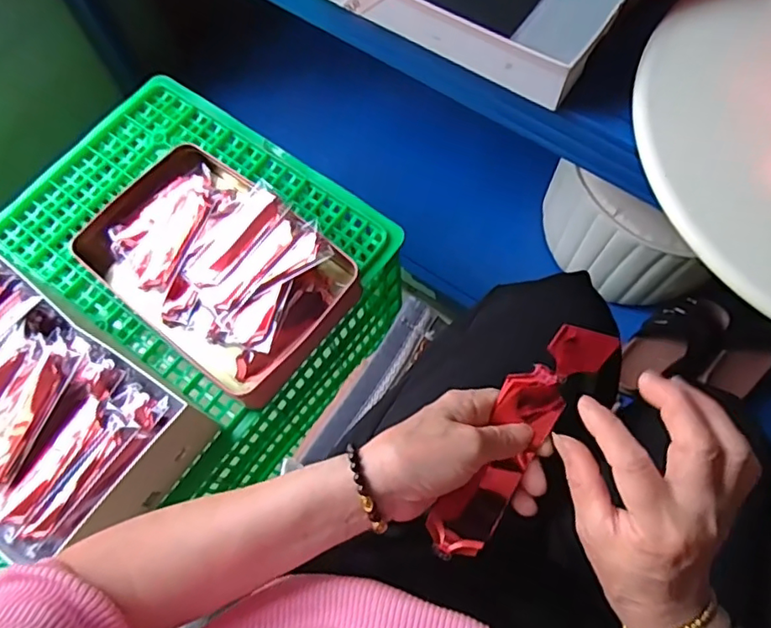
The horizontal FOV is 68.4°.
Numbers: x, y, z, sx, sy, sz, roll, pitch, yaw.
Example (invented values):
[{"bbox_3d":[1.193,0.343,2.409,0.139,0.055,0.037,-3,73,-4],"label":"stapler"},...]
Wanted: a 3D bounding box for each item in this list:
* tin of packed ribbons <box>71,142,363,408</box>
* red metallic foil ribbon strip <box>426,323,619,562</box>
[{"bbox_3d":[-0.202,-0.057,0.682,0.312,0.071,0.216,38,75,15],"label":"tin of packed ribbons"},{"bbox_3d":[0.080,0.078,0.352,0.041,0.028,0.162,31,95,13],"label":"red metallic foil ribbon strip"}]

